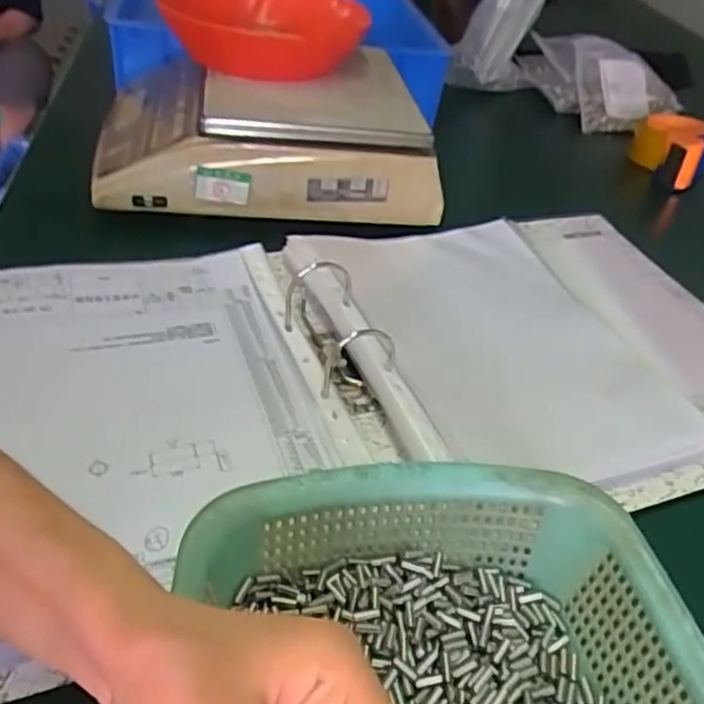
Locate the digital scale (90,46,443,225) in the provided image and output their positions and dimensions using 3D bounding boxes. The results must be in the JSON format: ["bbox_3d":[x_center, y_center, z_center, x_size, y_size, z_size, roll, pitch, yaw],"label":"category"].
[{"bbox_3d":[-0.085,-0.219,0.682,0.312,0.104,0.213,-1,41,-12],"label":"digital scale"}]

